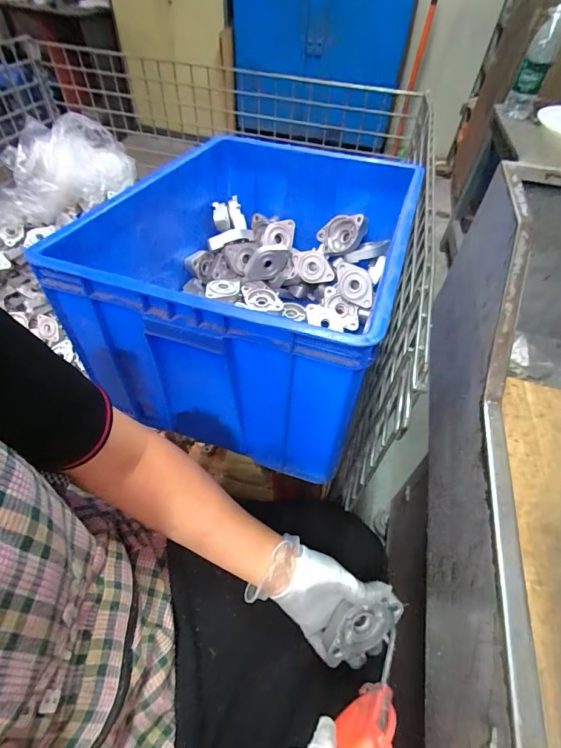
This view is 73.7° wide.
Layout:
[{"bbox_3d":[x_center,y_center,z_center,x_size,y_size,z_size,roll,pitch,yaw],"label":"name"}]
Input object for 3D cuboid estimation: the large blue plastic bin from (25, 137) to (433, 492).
[{"bbox_3d":[-0.023,-0.182,0.635,0.402,0.276,0.531,17,52,10],"label":"large blue plastic bin"}]

